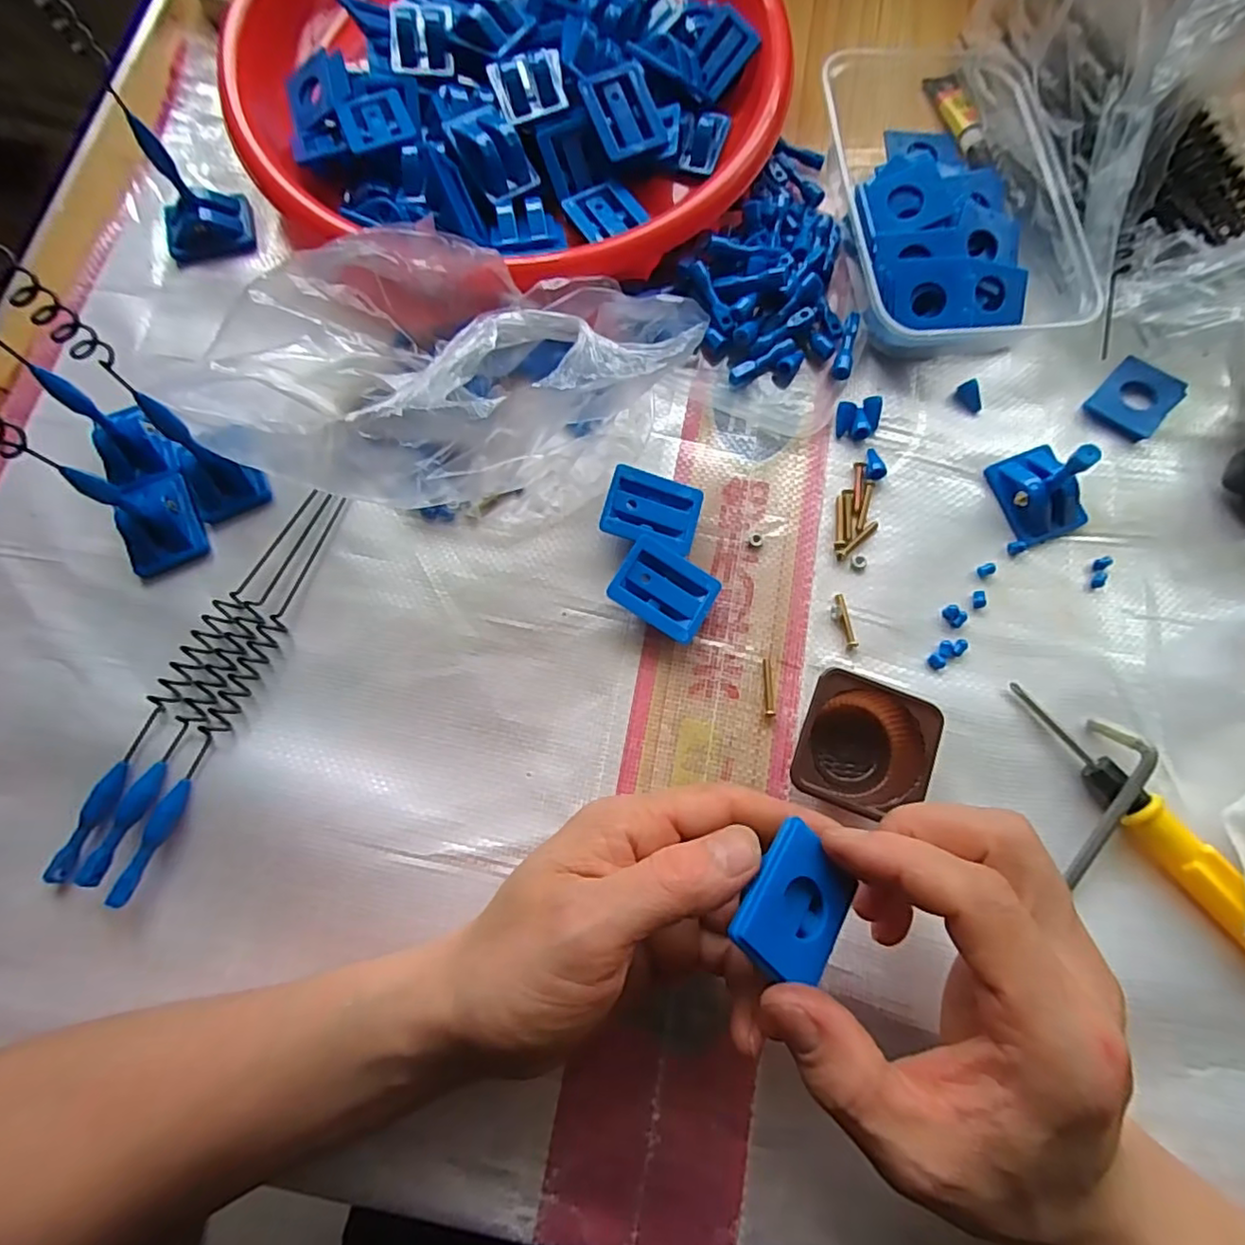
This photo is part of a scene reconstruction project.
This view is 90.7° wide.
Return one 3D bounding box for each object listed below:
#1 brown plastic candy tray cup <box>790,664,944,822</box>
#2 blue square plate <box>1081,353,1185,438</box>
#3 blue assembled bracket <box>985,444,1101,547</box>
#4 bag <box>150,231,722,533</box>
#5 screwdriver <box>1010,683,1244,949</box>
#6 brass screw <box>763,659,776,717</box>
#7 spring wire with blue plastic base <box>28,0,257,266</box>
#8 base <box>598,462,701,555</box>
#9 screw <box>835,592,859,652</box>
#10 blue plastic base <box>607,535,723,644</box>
[{"bbox_3d":[0.101,0.053,0.263,0.053,0.025,0.053,20,77,5],"label":"brown plastic candy tray cup"},{"bbox_3d":[0.260,-0.113,0.312,0.032,0.010,0.040,43,80,10],"label":"blue square plate"},{"bbox_3d":[0.202,-0.067,0.285,0.032,0.043,0.044,-20,77,-5],"label":"blue assembled bracket"},{"bbox_3d":[-0.088,-0.114,0.281,0.225,0.072,0.127,16,77,4],"label":"bag"},{"bbox_3d":[0.221,0.084,0.258,0.017,0.021,0.141,-38,79,-9],"label":"screwdriver"},{"bbox_3d":[0.067,0.029,0.280,0.005,0.004,0.026,0,76,0],"label":"brass screw"},{"bbox_3d":[-0.225,-0.230,0.276,0.046,0.134,0.036,-32,78,-8],"label":"spring wire with blue plastic base"},{"bbox_3d":[0.014,-0.053,0.295,0.044,0.016,0.035,16,77,4],"label":"base"},{"bbox_3d":[0.106,-0.001,0.289,0.005,0.004,0.027,-8,76,-2],"label":"screw"},{"bbox_3d":[0.020,-0.014,0.285,0.044,0.017,0.036,31,78,7],"label":"blue plastic base"}]

